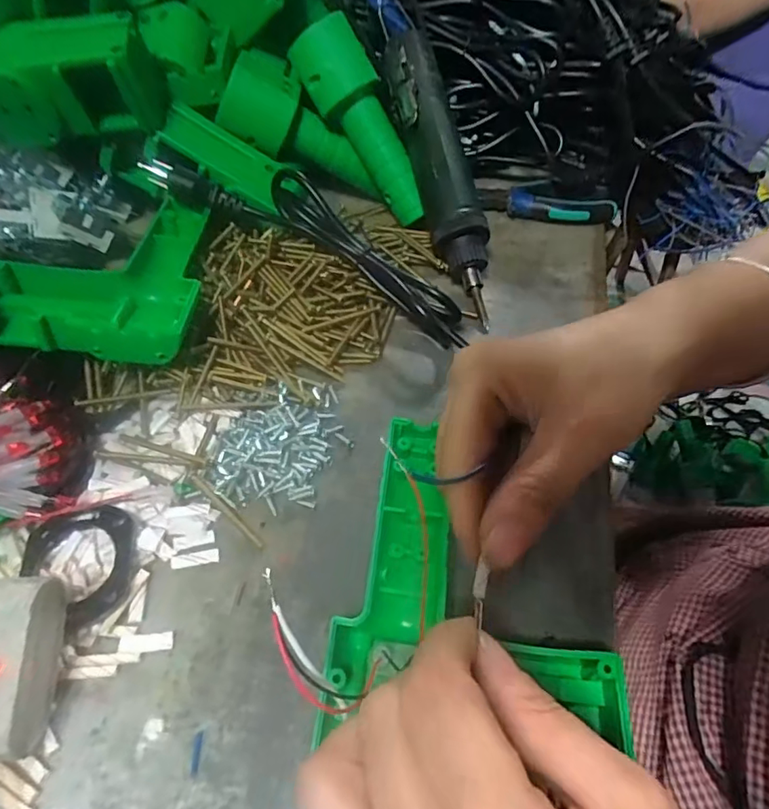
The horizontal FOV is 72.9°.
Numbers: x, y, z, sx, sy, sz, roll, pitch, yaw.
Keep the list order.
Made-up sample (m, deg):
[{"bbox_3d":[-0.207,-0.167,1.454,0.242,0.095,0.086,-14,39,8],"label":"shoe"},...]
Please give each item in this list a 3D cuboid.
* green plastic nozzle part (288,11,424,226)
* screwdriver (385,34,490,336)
[{"bbox_3d":[-0.015,-0.211,0.400,0.041,0.145,0.036,-5,38,45],"label":"green plastic nozzle part"},{"bbox_3d":[0.042,-0.175,0.387,0.039,0.032,0.239,-13,83,-14],"label":"screwdriver"}]

